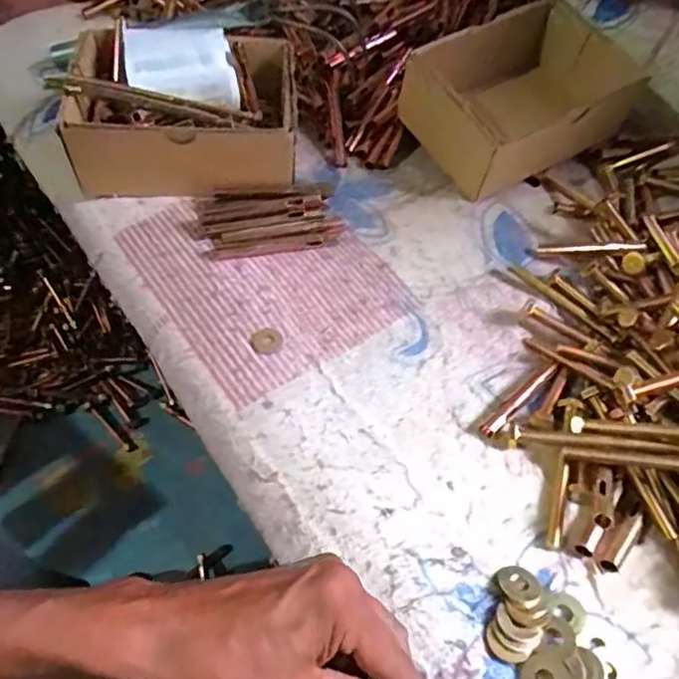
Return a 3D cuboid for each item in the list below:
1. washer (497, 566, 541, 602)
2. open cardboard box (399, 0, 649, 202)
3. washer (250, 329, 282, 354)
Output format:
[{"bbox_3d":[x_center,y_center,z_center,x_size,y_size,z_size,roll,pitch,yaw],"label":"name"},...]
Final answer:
[{"bbox_3d":[0.105,0.143,0.352,0.024,0.004,0.023,7,35,-5],"label":"washer"},{"bbox_3d":[0.170,-0.226,0.572,0.189,0.100,0.128,-20,57,-20],"label":"open cardboard box"},{"bbox_3d":[-0.053,0.001,0.443,0.022,0.004,0.020,3,52,-4],"label":"washer"}]

